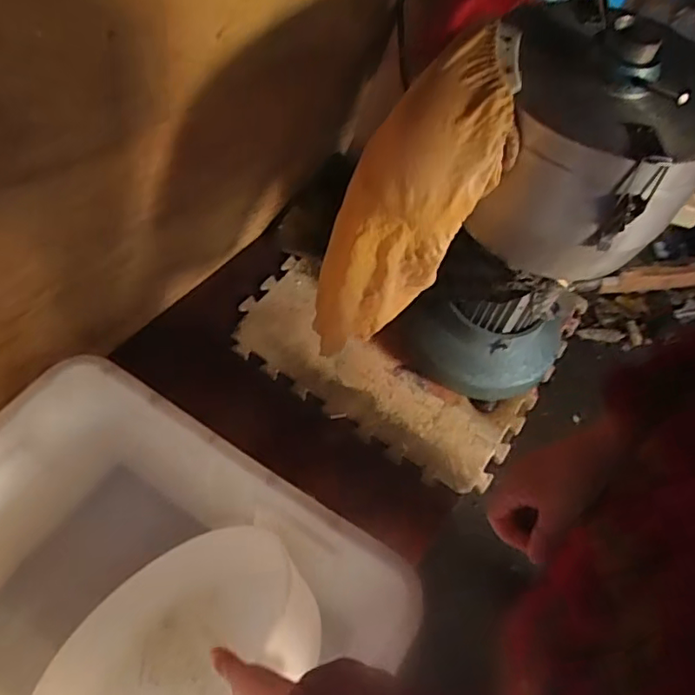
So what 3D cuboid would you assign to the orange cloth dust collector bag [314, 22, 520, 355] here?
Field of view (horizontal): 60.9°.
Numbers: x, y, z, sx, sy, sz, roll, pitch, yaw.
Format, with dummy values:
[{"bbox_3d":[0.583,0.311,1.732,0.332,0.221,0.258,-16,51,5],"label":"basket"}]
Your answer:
[{"bbox_3d":[0.074,-0.175,0.773,0.168,0.443,0.155,-8,52,-36],"label":"orange cloth dust collector bag"}]

